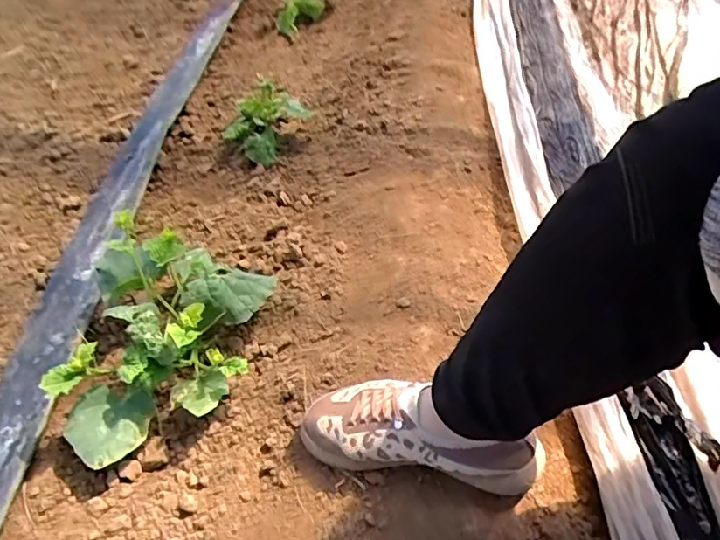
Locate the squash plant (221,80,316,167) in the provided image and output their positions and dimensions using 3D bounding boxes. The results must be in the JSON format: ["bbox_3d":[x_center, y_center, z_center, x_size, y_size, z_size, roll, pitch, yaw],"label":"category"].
[{"bbox_3d":[-0.159,-0.275,0.975,0.094,0.093,0.156,34,62,31],"label":"squash plant"}]

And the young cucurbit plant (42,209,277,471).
[{"bbox_3d":[-0.239,0.066,0.680,0.240,0.129,0.307,-5,47,2],"label":"young cucurbit plant"}]

